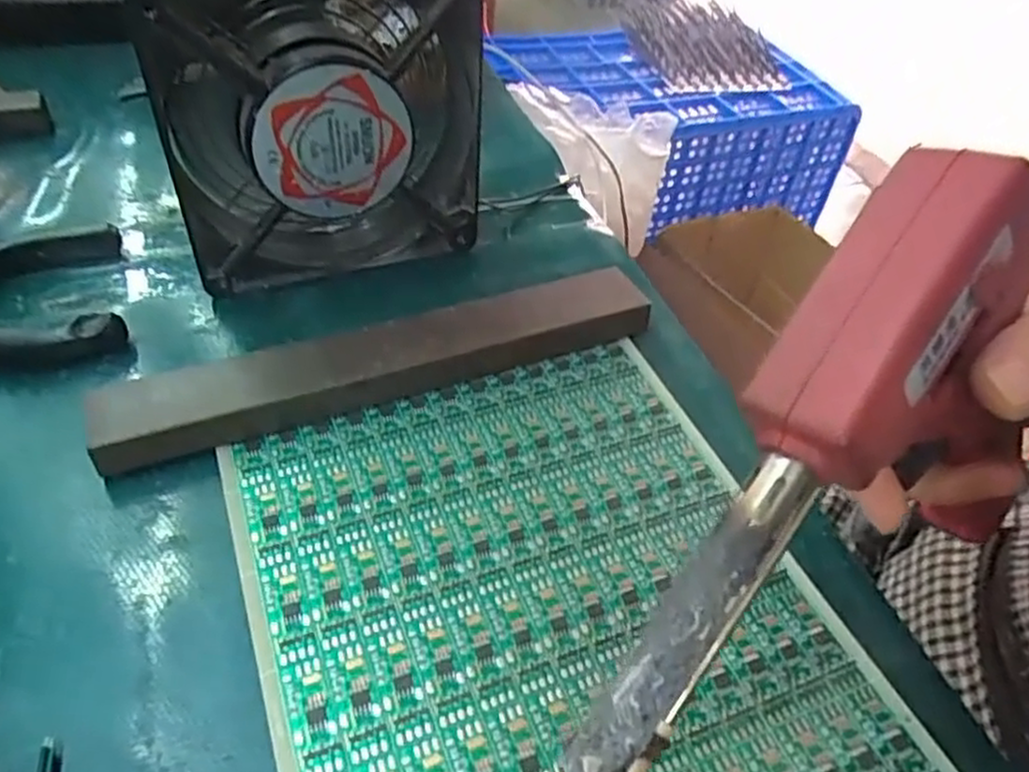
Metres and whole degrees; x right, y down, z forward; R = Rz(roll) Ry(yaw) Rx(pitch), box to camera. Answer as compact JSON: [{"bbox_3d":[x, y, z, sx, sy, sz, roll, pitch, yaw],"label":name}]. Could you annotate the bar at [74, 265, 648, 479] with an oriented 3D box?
[{"bbox_3d":[-0.047,-0.011,0.283,0.206,0.018,0.029,-14,50,-20],"label":"bar"}]

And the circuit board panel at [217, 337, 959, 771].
[{"bbox_3d":[0.008,0.065,0.229,0.164,0.006,0.180,-14,50,-19],"label":"circuit board panel"}]

